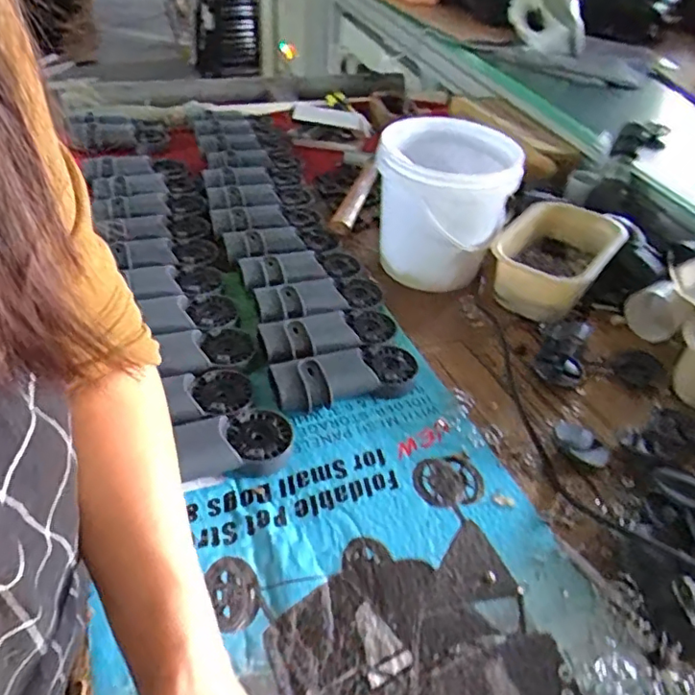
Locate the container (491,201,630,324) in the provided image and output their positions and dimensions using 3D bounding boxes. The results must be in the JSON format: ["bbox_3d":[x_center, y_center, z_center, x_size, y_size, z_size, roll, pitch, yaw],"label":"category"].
[{"bbox_3d":[0.270,-0.116,0.779,0.139,0.078,0.198,28,46,23],"label":"container"}]

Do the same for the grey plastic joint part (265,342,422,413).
[{"bbox_3d":[-0.002,0.030,0.613,0.157,0.040,0.063,-10,44,-17],"label":"grey plastic joint part"}]

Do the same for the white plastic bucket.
[{"bbox_3d":[0.125,-0.188,0.780,0.170,0.179,0.193,14,42,8],"label":"white plastic bucket"}]

